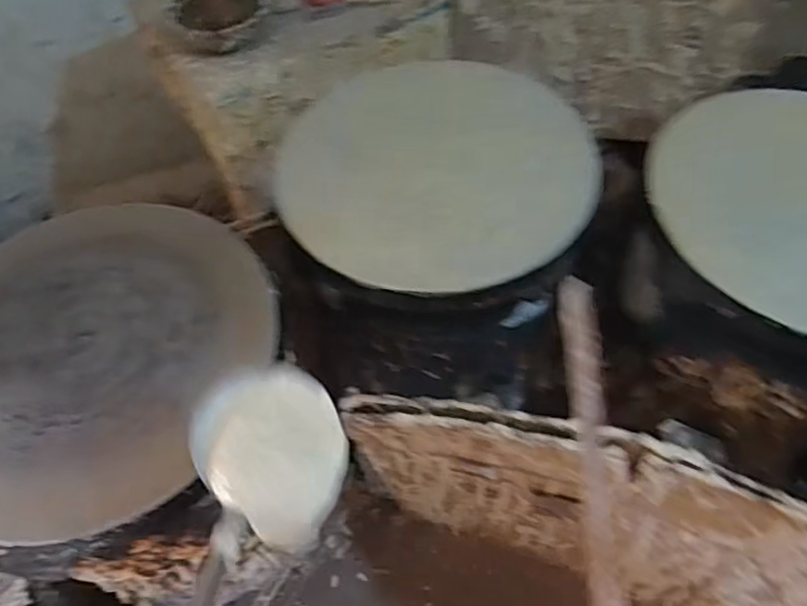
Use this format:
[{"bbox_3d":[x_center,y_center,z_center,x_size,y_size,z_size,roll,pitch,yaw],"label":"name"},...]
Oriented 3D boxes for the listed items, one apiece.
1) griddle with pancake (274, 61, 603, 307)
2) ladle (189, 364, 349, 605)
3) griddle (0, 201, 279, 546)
[{"bbox_3d":[0.040,-0.166,0.770,0.370,0.027,0.372,-1,57,1],"label":"griddle with pancake"},{"bbox_3d":[-0.102,0.173,0.330,0.096,0.084,0.333,3,33,4],"label":"ladle"},{"bbox_3d":[-0.330,0.050,0.636,0.345,0.048,0.342,-1,57,1],"label":"griddle"}]

